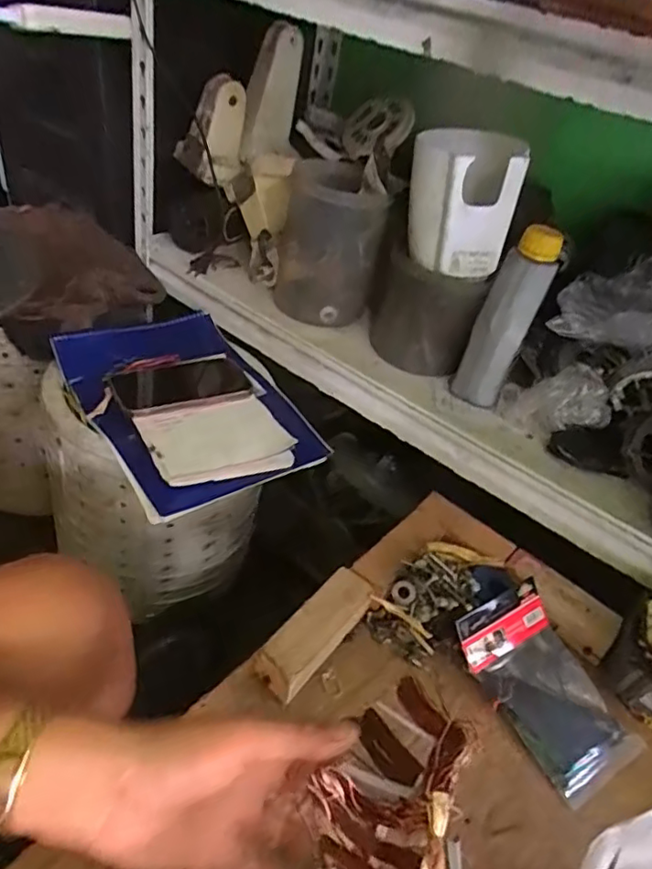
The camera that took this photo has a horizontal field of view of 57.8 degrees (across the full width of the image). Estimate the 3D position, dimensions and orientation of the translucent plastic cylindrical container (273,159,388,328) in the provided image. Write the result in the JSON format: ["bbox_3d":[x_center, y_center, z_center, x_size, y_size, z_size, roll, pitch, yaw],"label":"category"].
[{"bbox_3d":[0.003,-0.262,0.809,0.129,0.180,0.146,9,37,-6],"label":"translucent plastic cylindrical container"}]

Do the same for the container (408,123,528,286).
[{"bbox_3d":[0.149,-0.262,0.664,0.109,0.136,0.105,8,37,-7],"label":"container"}]

